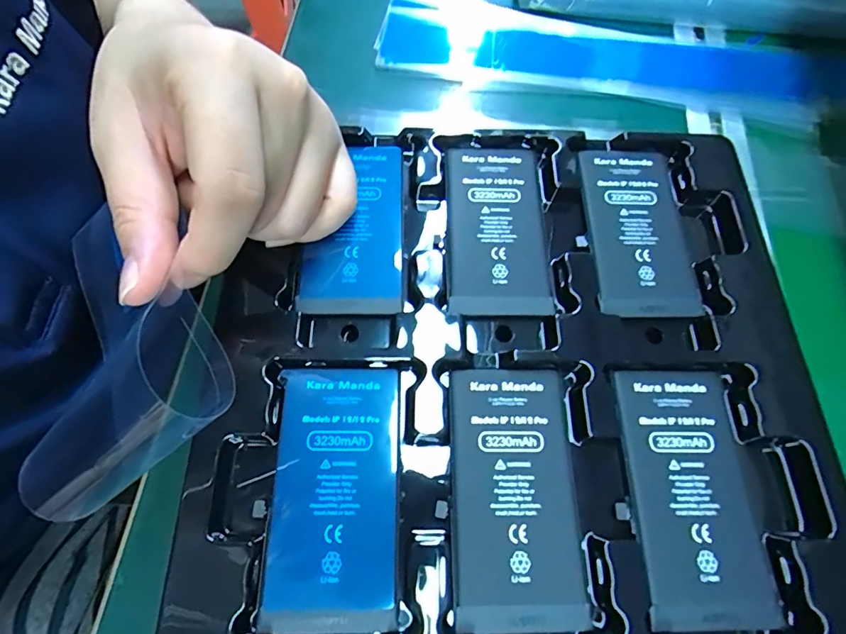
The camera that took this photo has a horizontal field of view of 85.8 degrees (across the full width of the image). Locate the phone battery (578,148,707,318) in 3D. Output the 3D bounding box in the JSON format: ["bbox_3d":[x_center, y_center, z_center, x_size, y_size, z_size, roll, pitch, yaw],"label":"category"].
[{"bbox_3d":[0.094,-0.039,0.201,0.044,0.007,0.081,3,68,-2],"label":"phone battery"}]

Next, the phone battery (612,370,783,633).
[{"bbox_3d":[0.095,0.061,0.161,0.046,0.007,0.083,0,68,-3],"label":"phone battery"}]

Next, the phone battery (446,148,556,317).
[{"bbox_3d":[0.033,-0.039,0.199,0.043,0.008,0.081,2,68,-3],"label":"phone battery"}]

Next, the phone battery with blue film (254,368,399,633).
[{"bbox_3d":[-0.031,0.060,0.159,0.043,0.006,0.083,1,68,-3],"label":"phone battery with blue film"}]

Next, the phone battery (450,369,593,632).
[{"bbox_3d":[0.032,0.060,0.160,0.043,0.006,0.083,2,68,-3],"label":"phone battery"}]

